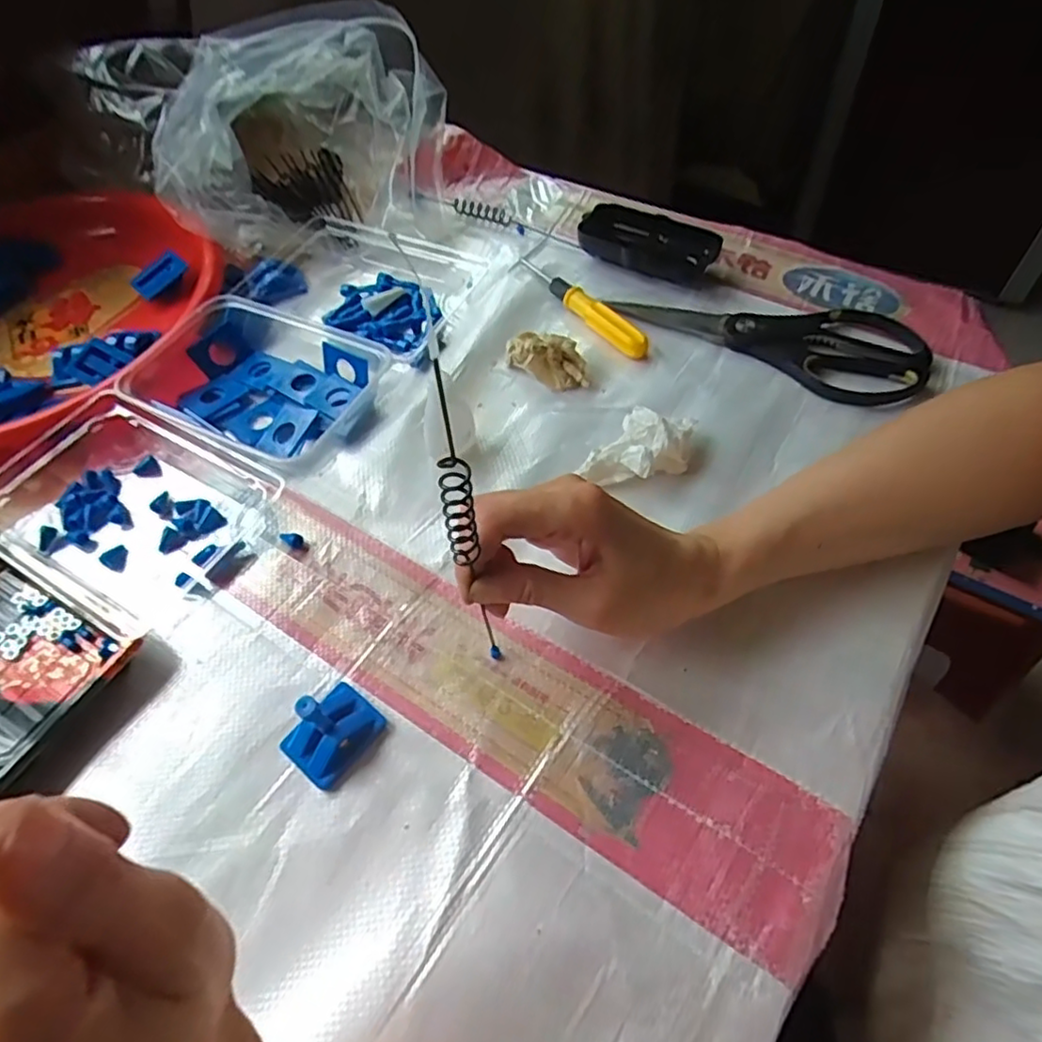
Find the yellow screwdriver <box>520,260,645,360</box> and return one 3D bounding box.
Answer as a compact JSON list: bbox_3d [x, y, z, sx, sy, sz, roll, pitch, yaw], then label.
[{"bbox_3d":[0.043,-0.166,0.489,0.015,0.019,0.140,-32,59,-17],"label":"yellow screwdriver"}]

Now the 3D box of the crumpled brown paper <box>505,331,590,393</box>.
[{"bbox_3d":[0.017,-0.112,0.451,0.063,0.026,0.029,32,64,24],"label":"crumpled brown paper"}]

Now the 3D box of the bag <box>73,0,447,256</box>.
[{"bbox_3d":[-0.209,-0.334,0.561,0.230,0.122,0.226,26,61,21],"label":"bag"}]

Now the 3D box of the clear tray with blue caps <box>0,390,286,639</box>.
[{"bbox_3d":[-0.249,-0.013,0.401,0.177,0.031,0.118,22,60,19],"label":"clear tray with blue caps"}]

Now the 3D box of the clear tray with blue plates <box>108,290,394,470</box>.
[{"bbox_3d":[-0.182,-0.094,0.450,0.161,0.034,0.110,20,59,18],"label":"clear tray with blue plates"}]

